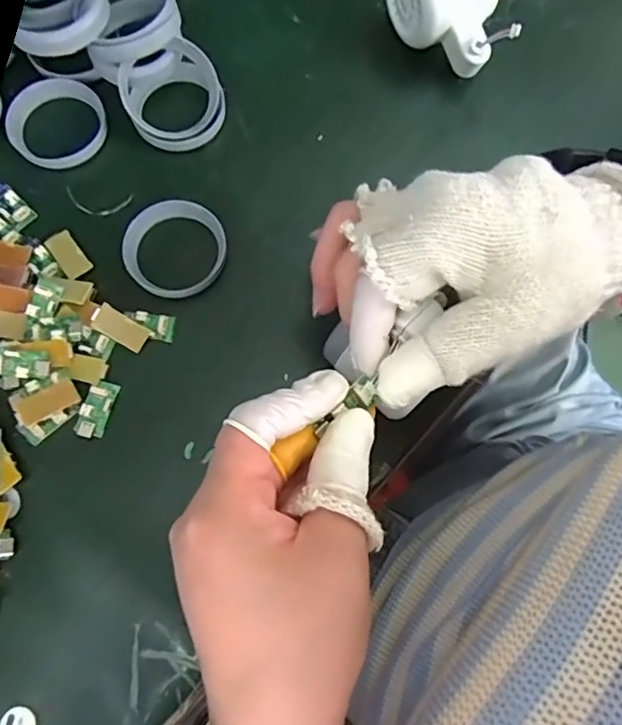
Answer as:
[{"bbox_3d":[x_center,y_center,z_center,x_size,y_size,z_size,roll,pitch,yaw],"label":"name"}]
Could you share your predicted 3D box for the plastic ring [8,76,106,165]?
[{"bbox_3d":[-0.162,-0.153,0.354,0.062,0.007,0.059,0,76,1],"label":"plastic ring"}]

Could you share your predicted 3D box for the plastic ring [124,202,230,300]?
[{"bbox_3d":[-0.080,-0.068,0.329,0.057,0.012,0.058,0,76,1],"label":"plastic ring"}]

